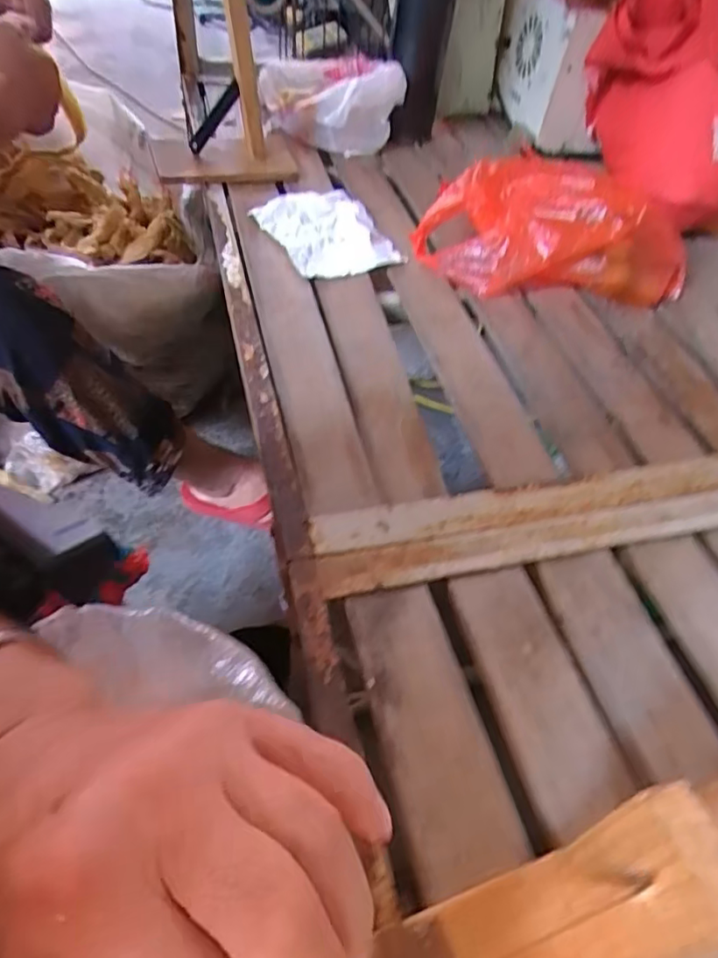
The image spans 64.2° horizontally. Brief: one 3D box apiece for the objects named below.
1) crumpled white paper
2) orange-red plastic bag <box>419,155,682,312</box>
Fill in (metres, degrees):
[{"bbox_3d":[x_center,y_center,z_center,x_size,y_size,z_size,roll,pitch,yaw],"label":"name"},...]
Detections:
[{"bbox_3d":[-0.038,-0.278,0.650,0.129,0.028,0.151,-21,54,-21],"label":"crumpled white paper"},{"bbox_3d":[0.211,-0.264,0.620,0.293,0.104,0.113,2,49,-5],"label":"orange-red plastic bag"}]

